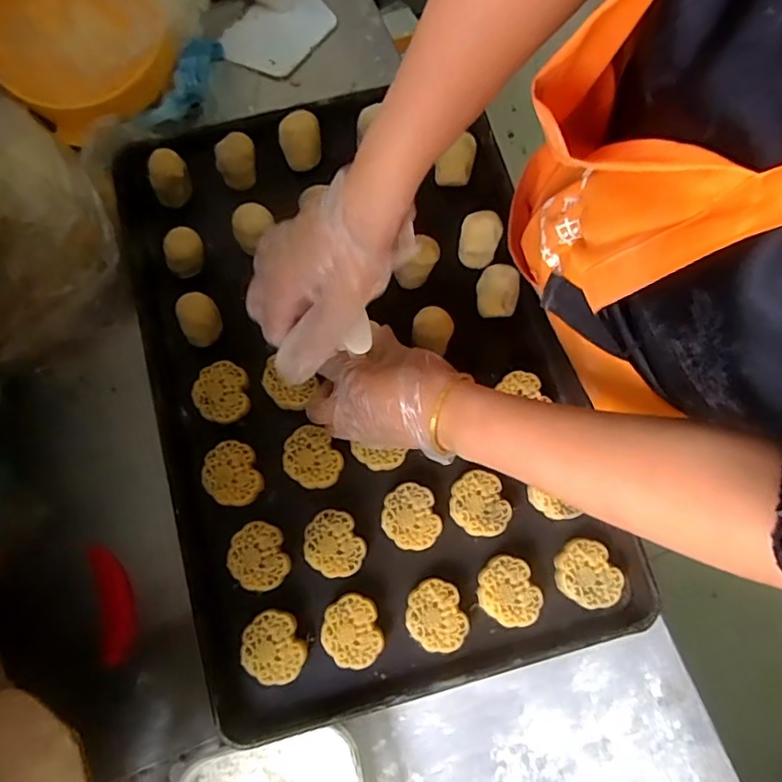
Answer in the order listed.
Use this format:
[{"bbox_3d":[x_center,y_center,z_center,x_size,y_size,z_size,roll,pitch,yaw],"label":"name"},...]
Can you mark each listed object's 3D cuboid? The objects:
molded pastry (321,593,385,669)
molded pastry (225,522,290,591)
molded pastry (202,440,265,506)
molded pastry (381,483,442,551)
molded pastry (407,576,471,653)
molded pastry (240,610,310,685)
[{"bbox_3d":[-0.035,0.215,0.512,0.051,0.022,0.060,-14,77,-5],"label":"molded pastry"},{"bbox_3d":[-0.122,0.153,0.527,0.051,0.022,0.059,-22,77,-7],"label":"molded pastry"},{"bbox_3d":[-0.151,0.080,0.546,0.051,0.020,0.061,-20,77,-6],"label":"molded pastry"},{"bbox_3d":[0.018,0.118,0.535,0.051,0.015,0.058,-14,77,-5],"label":"molded pastry"},{"bbox_3d":[0.039,0.202,0.516,0.051,0.023,0.059,-16,77,-5],"label":"molded pastry"},{"bbox_3d":[-0.104,0.228,0.508,0.052,0.023,0.059,-25,78,-8],"label":"molded pastry"}]

